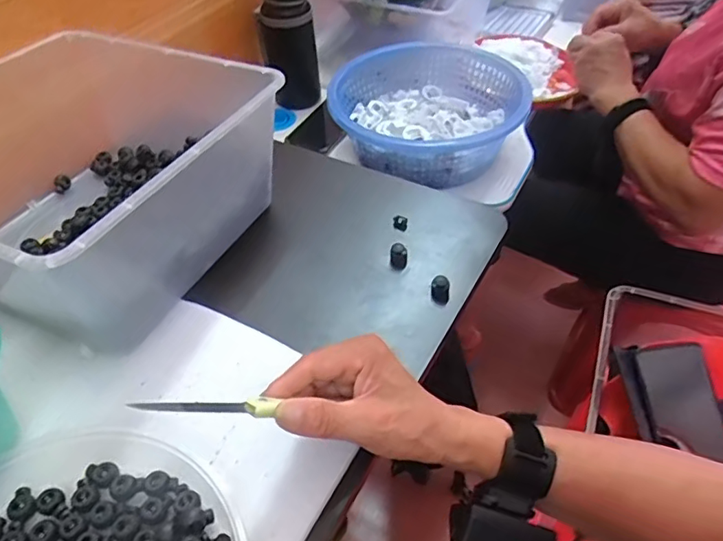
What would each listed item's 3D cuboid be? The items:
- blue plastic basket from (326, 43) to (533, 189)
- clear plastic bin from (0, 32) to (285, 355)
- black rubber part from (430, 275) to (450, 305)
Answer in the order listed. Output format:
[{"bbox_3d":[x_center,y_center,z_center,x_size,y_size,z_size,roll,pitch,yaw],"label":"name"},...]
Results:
[{"bbox_3d":[0.088,-0.226,0.783,0.242,0.092,0.250,-2,47,2],"label":"blue plastic basket"},{"bbox_3d":[-0.262,-0.092,0.523,0.306,0.140,0.289,19,51,19],"label":"clear plastic bin"},{"bbox_3d":[0.073,0.016,0.504,0.017,0.022,0.016,9,49,11],"label":"black rubber part"}]

